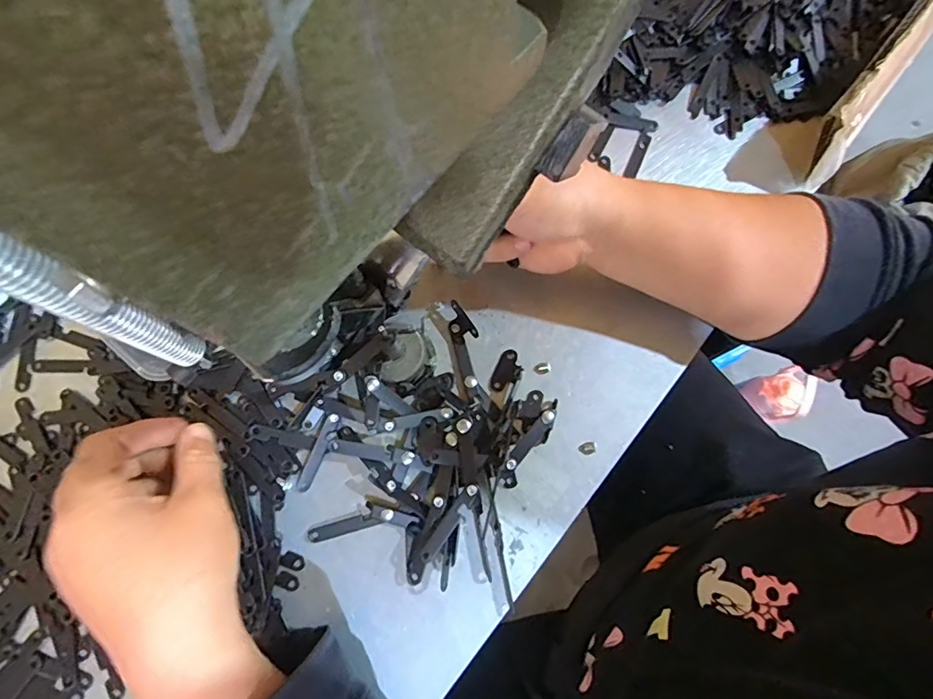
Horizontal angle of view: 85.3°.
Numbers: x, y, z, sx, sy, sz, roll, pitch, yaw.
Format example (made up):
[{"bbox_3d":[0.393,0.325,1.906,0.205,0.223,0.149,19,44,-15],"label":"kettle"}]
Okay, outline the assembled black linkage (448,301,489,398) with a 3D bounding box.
[{"bbox_3d":[0.001,0.001,0.328,0.016,0.014,0.063,-14,77,-4],"label":"assembled black linkage"}]

